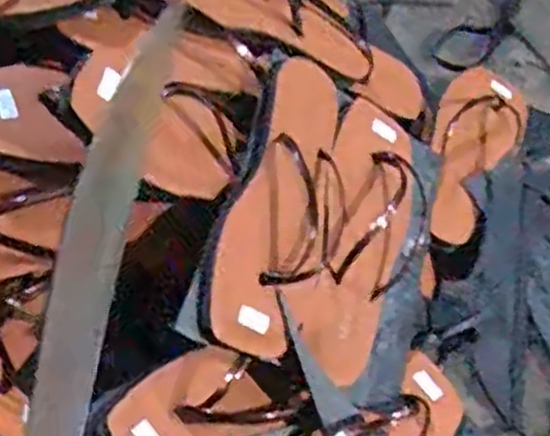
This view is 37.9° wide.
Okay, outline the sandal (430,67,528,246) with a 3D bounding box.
[{"bbox_3d":[0.199,-0.071,0.799,0.089,0.041,0.251,21,55,9],"label":"sandal"}]

